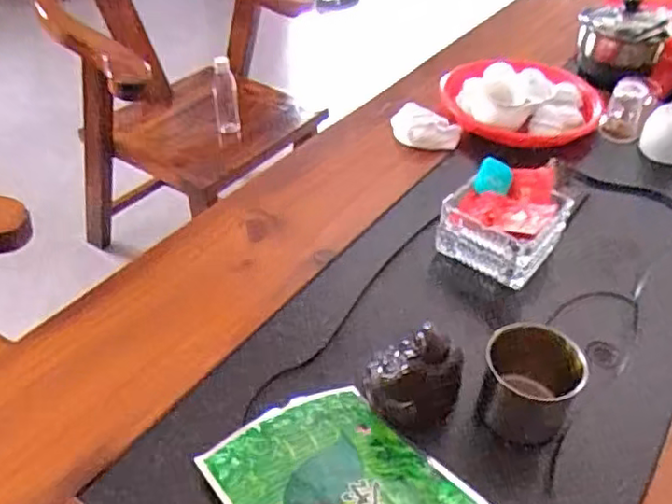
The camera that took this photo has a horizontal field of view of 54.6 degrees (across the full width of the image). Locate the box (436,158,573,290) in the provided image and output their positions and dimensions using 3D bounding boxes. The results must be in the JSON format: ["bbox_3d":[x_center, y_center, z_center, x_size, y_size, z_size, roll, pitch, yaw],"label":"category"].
[{"bbox_3d":[0.212,-0.047,0.805,0.130,0.075,0.135,22,44,24],"label":"box"}]

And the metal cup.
[{"bbox_3d":[0.185,0.122,0.619,0.085,0.076,0.079,11,41,13],"label":"metal cup"}]

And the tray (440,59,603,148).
[{"bbox_3d":[0.307,-0.266,1.088,0.248,0.061,0.267,7,40,8],"label":"tray"}]

